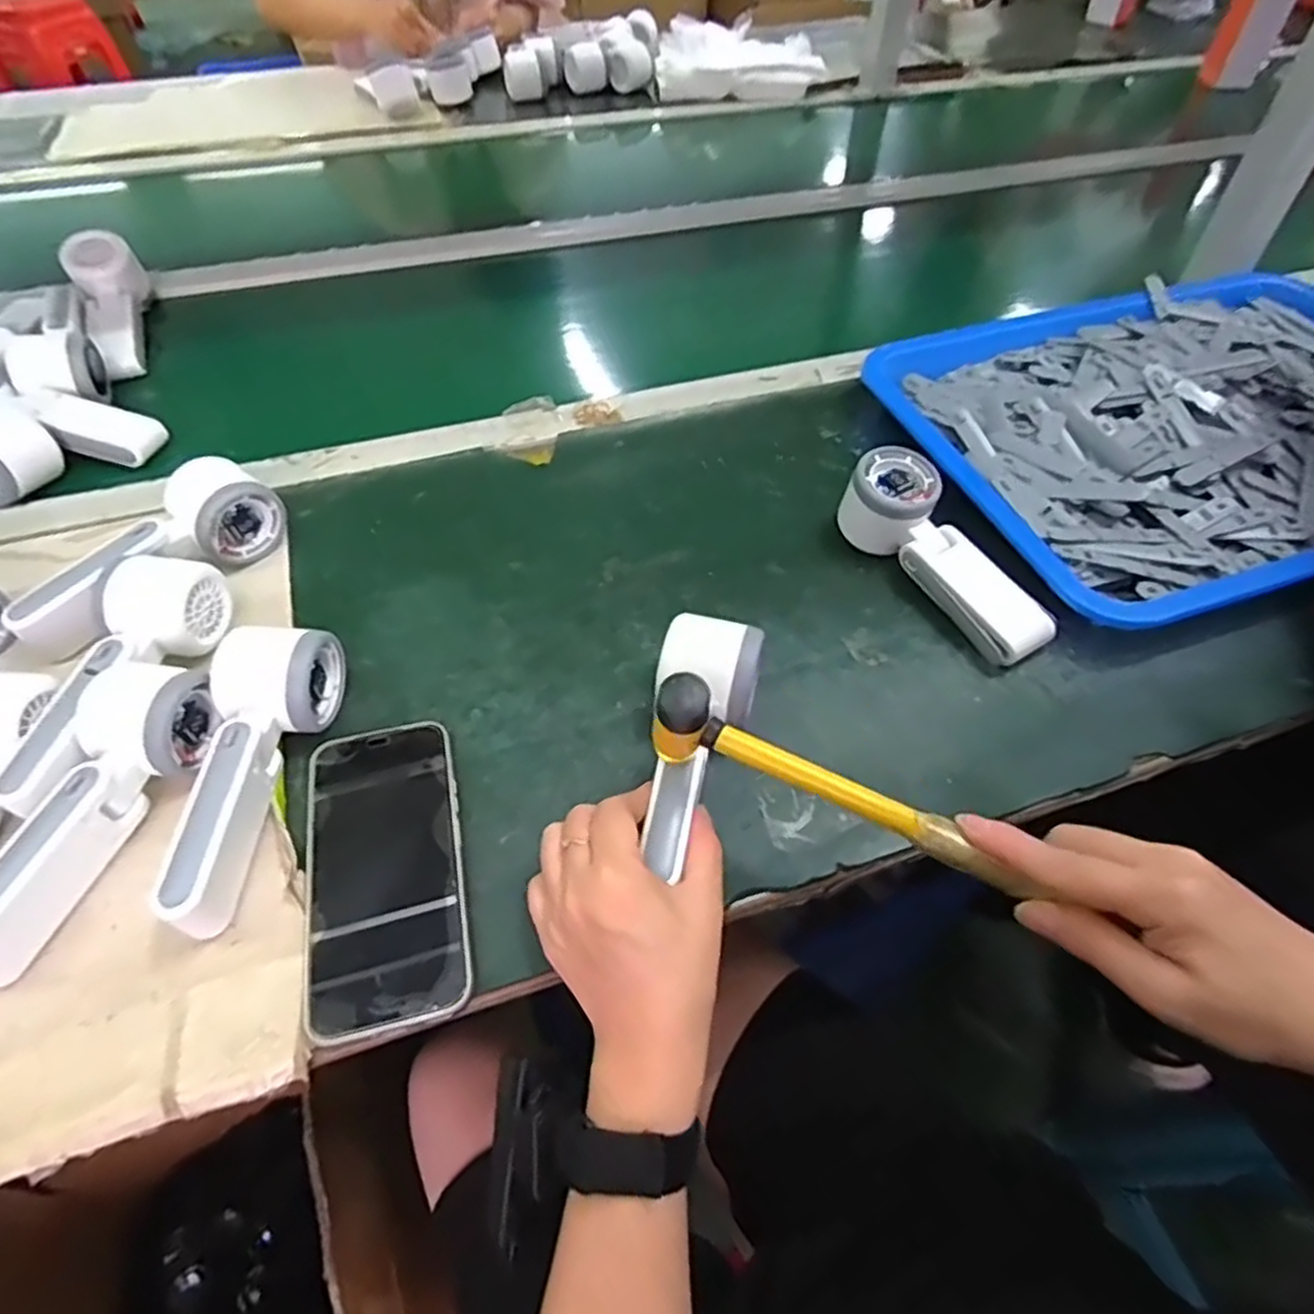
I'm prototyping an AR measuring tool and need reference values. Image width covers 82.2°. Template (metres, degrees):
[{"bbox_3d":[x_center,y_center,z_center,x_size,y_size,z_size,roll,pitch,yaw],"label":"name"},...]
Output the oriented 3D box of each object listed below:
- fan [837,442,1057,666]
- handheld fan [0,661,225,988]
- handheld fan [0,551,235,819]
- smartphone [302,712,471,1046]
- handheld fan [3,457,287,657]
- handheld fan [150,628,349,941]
[{"bbox_3d":[0.193,-0.069,0.500,0.051,0.057,0.161,-28,58,-20],"label":"fan"},{"bbox_3d":[-0.298,0.078,0.388,0.064,0.050,0.164,19,55,13],"label":"handheld fan"},{"bbox_3d":[-0.308,0.011,0.434,0.056,0.052,0.173,7,53,4],"label":"handheld fan"},{"bbox_3d":[-0.141,0.106,0.393,0.077,0.014,0.167,-11,53,-9],"label":"smartphone"},{"bbox_3d":[-0.323,-0.063,0.493,0.072,0.052,0.168,23,56,16],"label":"handheld fan"},{"bbox_3d":[-0.222,0.059,0.401,0.052,0.051,0.162,5,53,3],"label":"handheld fan"}]

